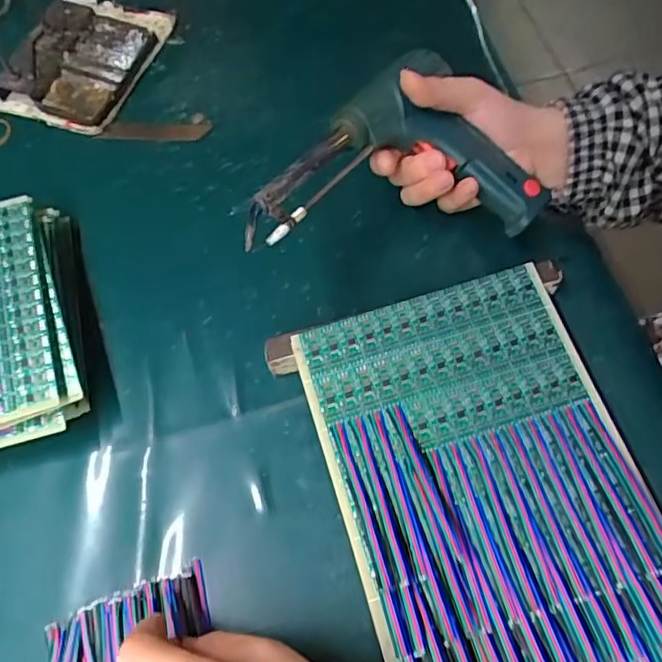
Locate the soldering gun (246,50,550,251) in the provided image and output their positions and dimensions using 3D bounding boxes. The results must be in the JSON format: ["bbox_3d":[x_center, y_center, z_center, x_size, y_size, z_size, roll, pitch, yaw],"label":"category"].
[{"bbox_3d":[0.033,-0.117,0.395,0.191,0.060,0.123,-14,64,-4],"label":"soldering gun"}]

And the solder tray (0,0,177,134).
[{"bbox_3d":[-0.221,-0.249,0.530,0.118,0.031,0.150,21,67,12],"label":"solder tray"}]

